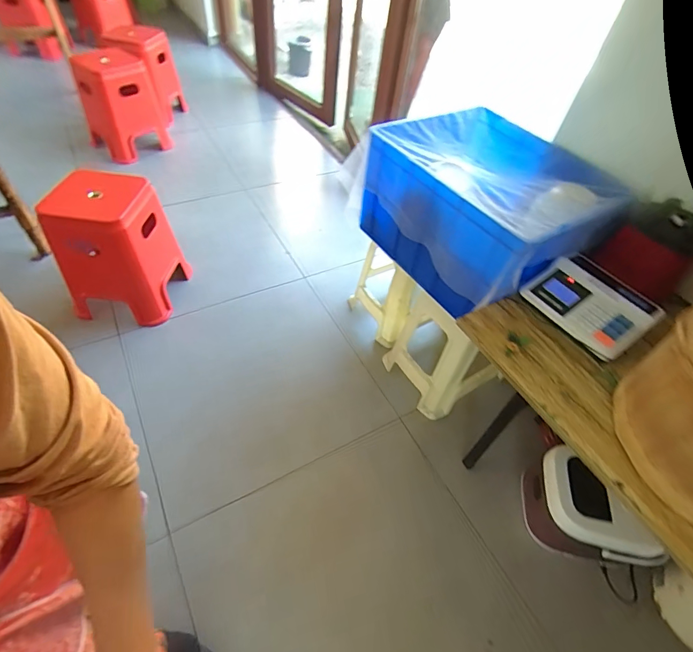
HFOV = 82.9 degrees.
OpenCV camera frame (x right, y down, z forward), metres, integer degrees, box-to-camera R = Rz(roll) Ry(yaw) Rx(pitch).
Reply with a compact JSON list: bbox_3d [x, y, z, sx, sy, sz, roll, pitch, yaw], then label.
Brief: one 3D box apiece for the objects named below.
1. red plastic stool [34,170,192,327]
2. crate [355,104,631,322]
[{"bbox_3d":[-0.769,-0.247,1.337,0.284,0.426,0.305,4,49,-5],"label":"red plastic stool"},{"bbox_3d":[0.367,-0.310,1.113,0.432,0.314,0.580,-19,54,-22],"label":"crate"}]

